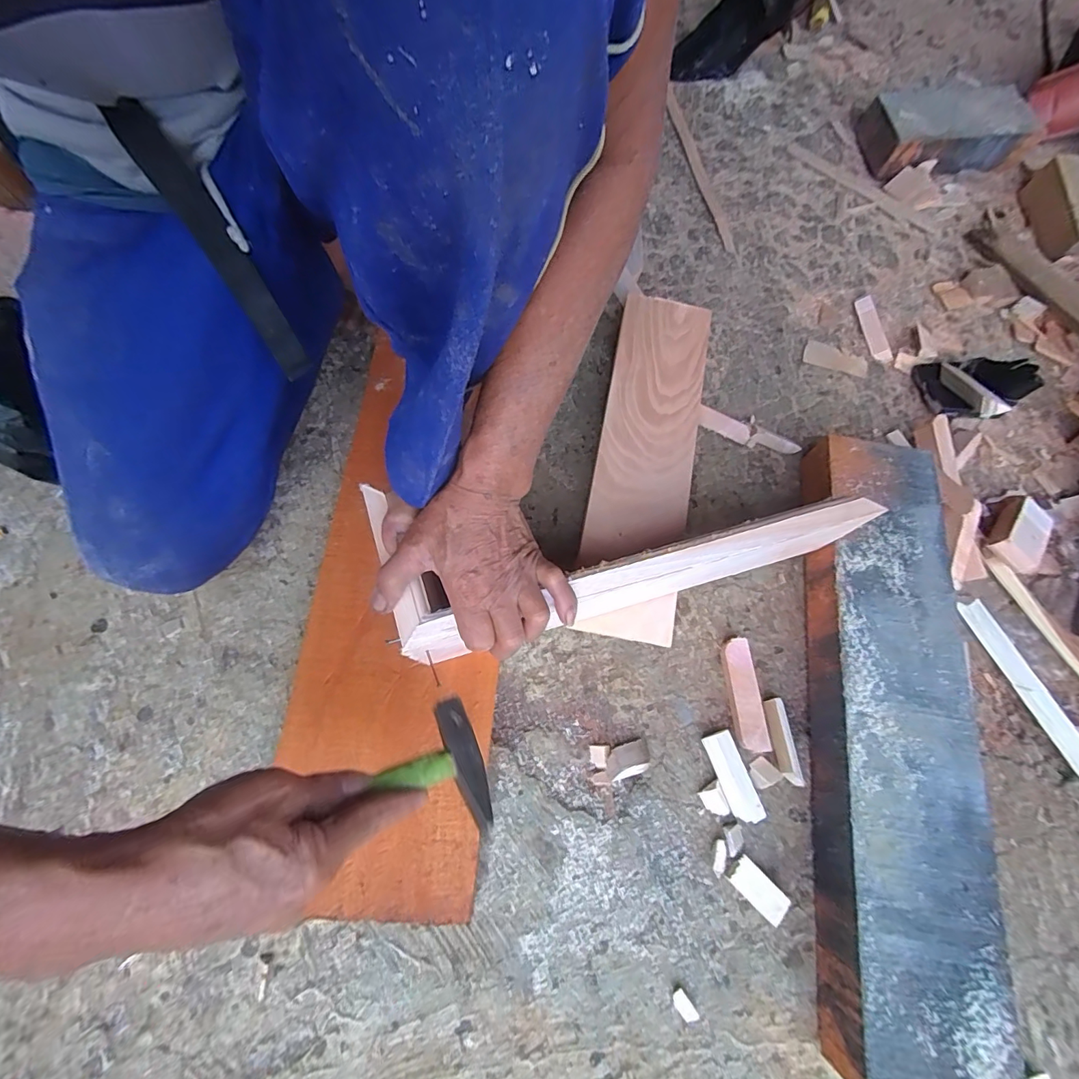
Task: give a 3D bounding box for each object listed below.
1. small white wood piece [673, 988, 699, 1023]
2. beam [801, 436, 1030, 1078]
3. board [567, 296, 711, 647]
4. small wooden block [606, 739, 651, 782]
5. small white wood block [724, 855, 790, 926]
[{"bbox_3d":[0.123,0.397,0.406,0.013,0.006,0.024,-34,75,-14],"label":"small white wood piece"},{"bbox_3d":[0.342,0.163,0.474,0.132,0.066,0.576,9,70,1],"label":"beam"},{"bbox_3d":[0.124,-0.100,0.557,0.114,0.009,0.426,12,73,-1],"label":"board"},{"bbox_3d":[0.087,0.218,0.473,0.045,0.021,0.027,-18,72,-9],"label":"small wooden block"},{"bbox_3d":[0.199,0.318,0.437,0.057,0.013,0.029,43,88,13],"label":"small white wood block"}]

